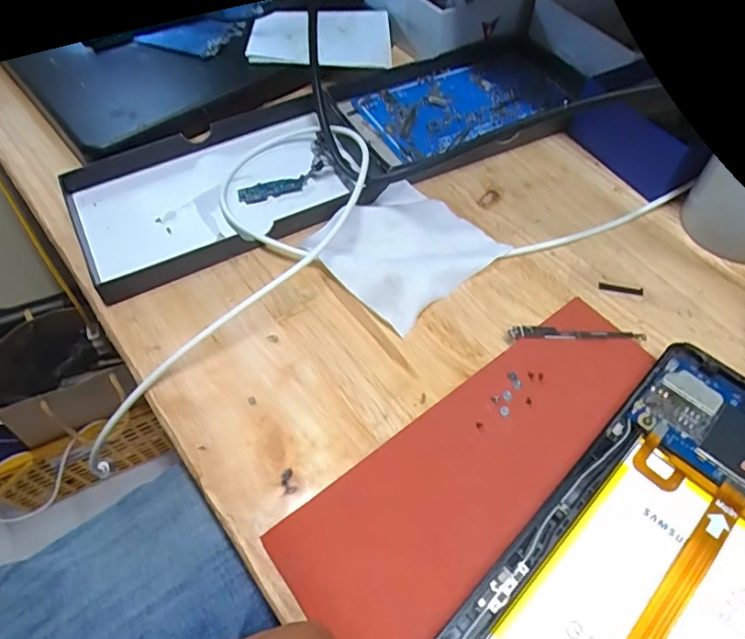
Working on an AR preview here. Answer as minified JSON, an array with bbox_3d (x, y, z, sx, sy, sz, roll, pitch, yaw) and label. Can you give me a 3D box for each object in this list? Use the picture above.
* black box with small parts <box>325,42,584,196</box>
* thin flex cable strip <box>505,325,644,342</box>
[{"bbox_3d":[0.054,-0.150,0.365,0.181,0.029,0.095,-29,60,-19],"label":"black box with small parts"},{"bbox_3d":[0.102,0.008,0.267,0.066,0.006,0.008,2,55,2],"label":"thin flex cable strip"}]

